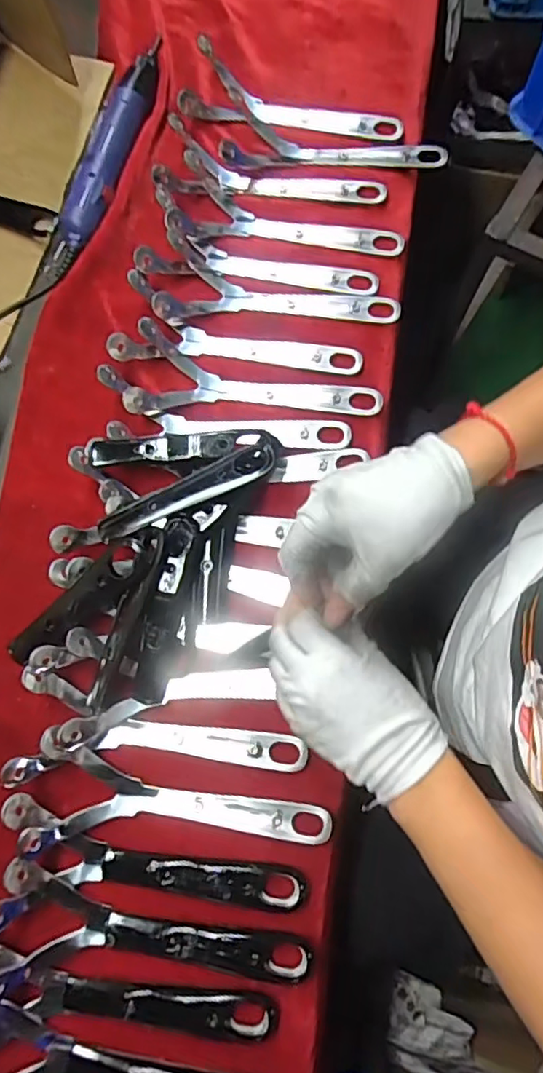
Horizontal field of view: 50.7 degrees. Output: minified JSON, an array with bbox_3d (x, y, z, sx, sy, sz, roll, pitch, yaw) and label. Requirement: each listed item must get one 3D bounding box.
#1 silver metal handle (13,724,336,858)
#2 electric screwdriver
[{"bbox_3d":[-0.066,0.202,0.426,0.216,0.034,0.082,7,78,4],"label":"silver metal handle"},{"bbox_3d":[-0.164,-0.383,0.567,0.050,0.031,0.281,13,78,6],"label":"electric screwdriver"}]

